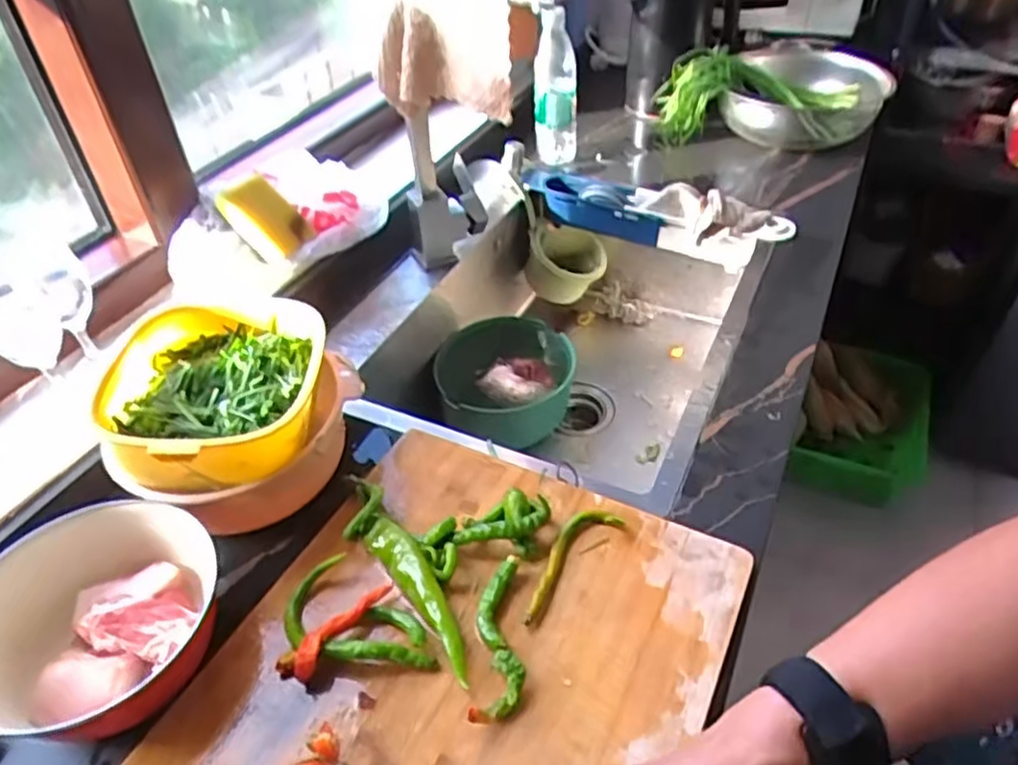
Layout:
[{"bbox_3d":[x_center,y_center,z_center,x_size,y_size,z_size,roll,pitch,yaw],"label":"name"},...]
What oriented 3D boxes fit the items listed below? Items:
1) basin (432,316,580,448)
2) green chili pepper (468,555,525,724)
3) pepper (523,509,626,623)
[{"bbox_3d":[-0.006,-0.003,0.993,0.182,0.112,0.183,1,43,-1],"label":"basin"},{"bbox_3d":[-0.007,0.187,0.524,0.035,0.018,0.127,2,43,1],"label":"green chili pepper"},{"bbox_3d":[0.044,0.143,0.577,0.037,0.010,0.124,33,51,29],"label":"pepper"}]

